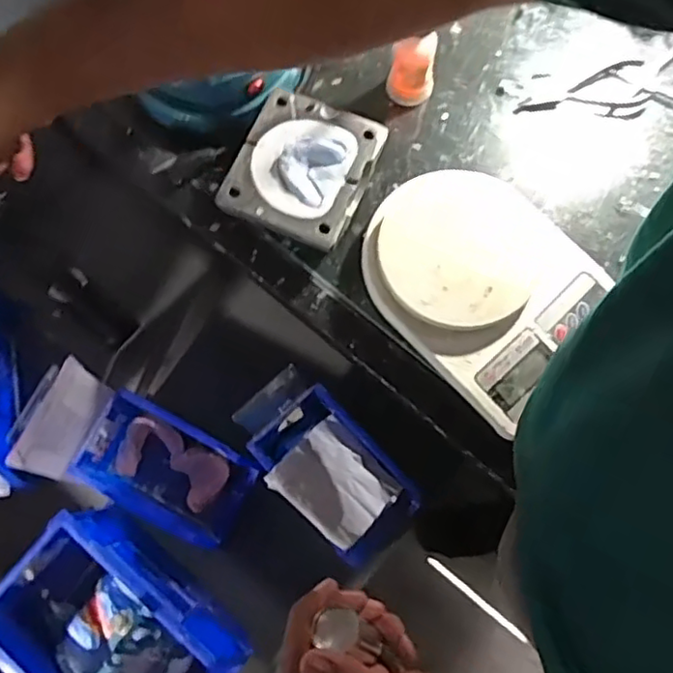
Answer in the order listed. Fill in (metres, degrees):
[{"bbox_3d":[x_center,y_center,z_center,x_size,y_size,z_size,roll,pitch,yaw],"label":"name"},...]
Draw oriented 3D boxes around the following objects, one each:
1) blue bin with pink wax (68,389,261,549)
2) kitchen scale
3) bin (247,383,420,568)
[{"bbox_3d":[-0.180,0.145,0.677,0.166,0.089,0.105,29,77,8],"label":"blue bin with pink wax"},{"bbox_3d":[0.128,-0.047,0.550,0.162,0.047,0.225,-42,79,-10],"label":"kitchen scale"},{"bbox_3d":[-0.009,0.143,0.654,0.097,0.075,0.182,-40,78,-9],"label":"bin"}]

